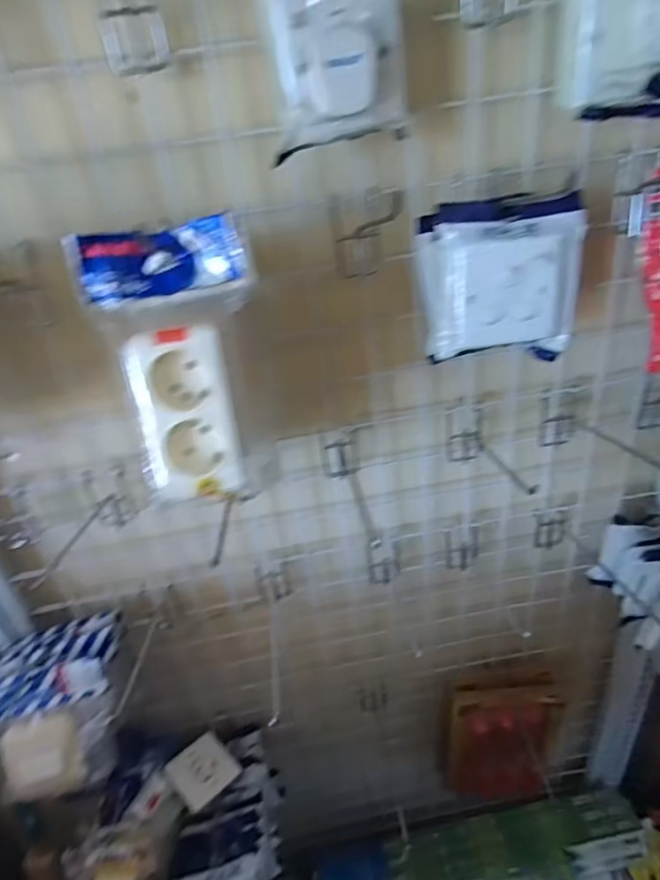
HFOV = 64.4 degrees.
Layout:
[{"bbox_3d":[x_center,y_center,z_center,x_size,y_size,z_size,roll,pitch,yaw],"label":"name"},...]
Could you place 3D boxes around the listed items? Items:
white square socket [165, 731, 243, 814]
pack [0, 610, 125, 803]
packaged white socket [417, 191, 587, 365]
[{"bbox_3d":[-0.183,0.481,0.768,0.078,0.018,0.086,37,31,27],"label":"white square socket"},{"bbox_3d":[-0.318,0.309,0.618,0.160,0.120,0.140,-18,33,-17],"label":"pack"},{"bbox_3d":[0.143,-0.133,0.443,0.128,0.129,0.023,-3,26,0],"label":"packaged white socket"}]

